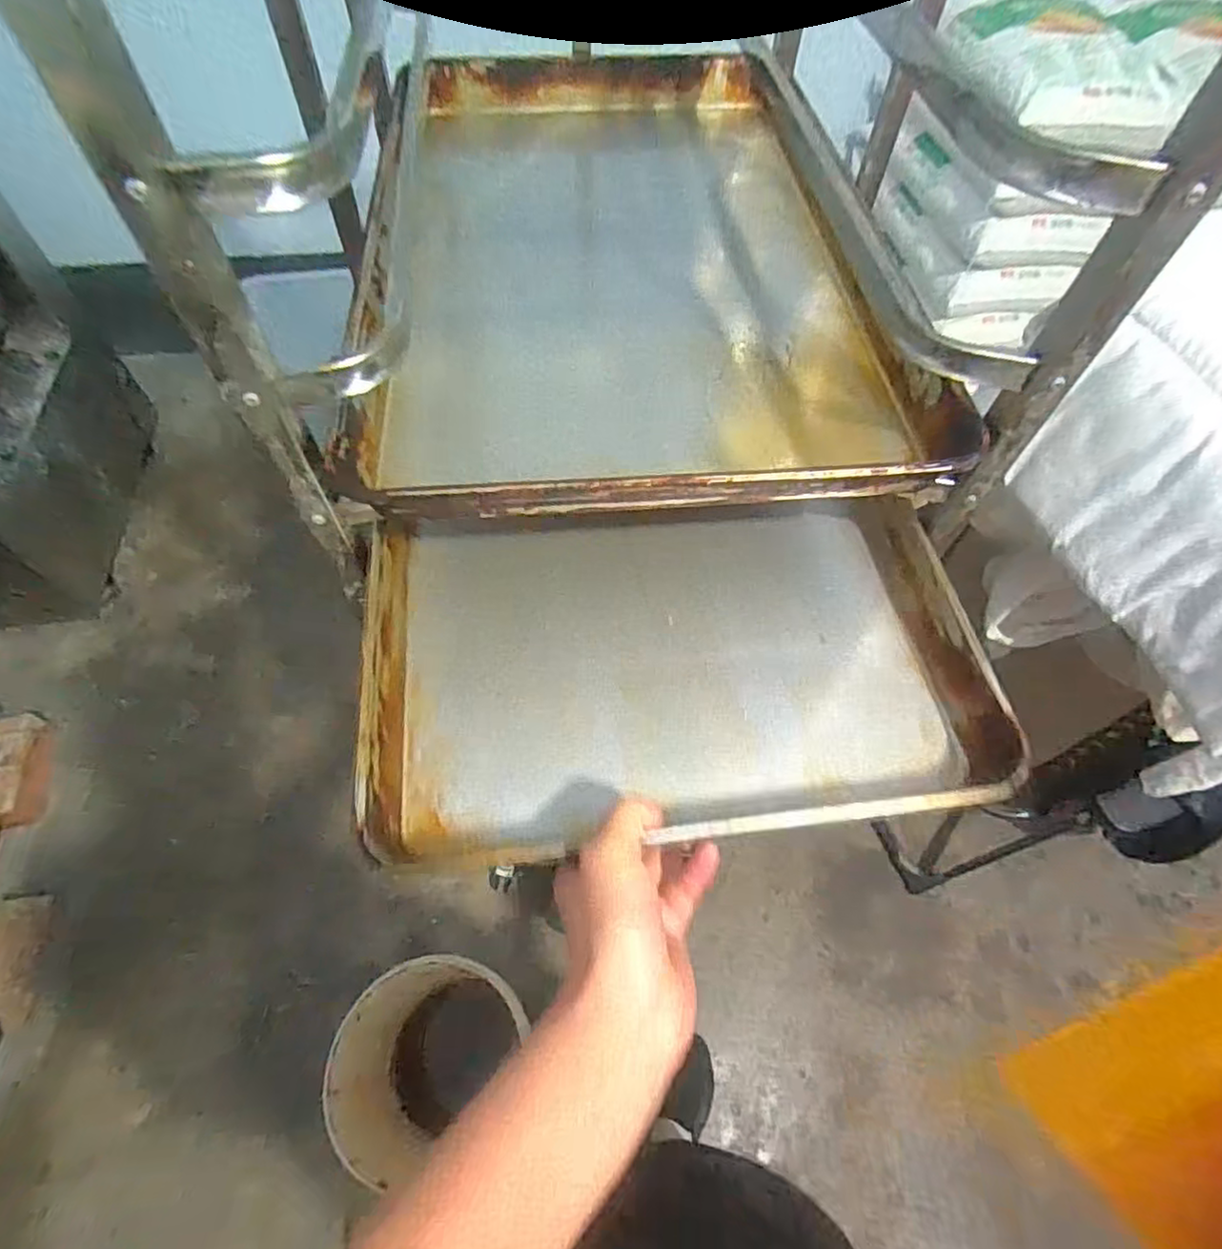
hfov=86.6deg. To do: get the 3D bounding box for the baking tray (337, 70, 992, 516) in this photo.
[{"bbox_3d":[0.021,-0.322,0.548,0.385,0.060,0.593,-2,60,-3],"label":"baking tray"}]

